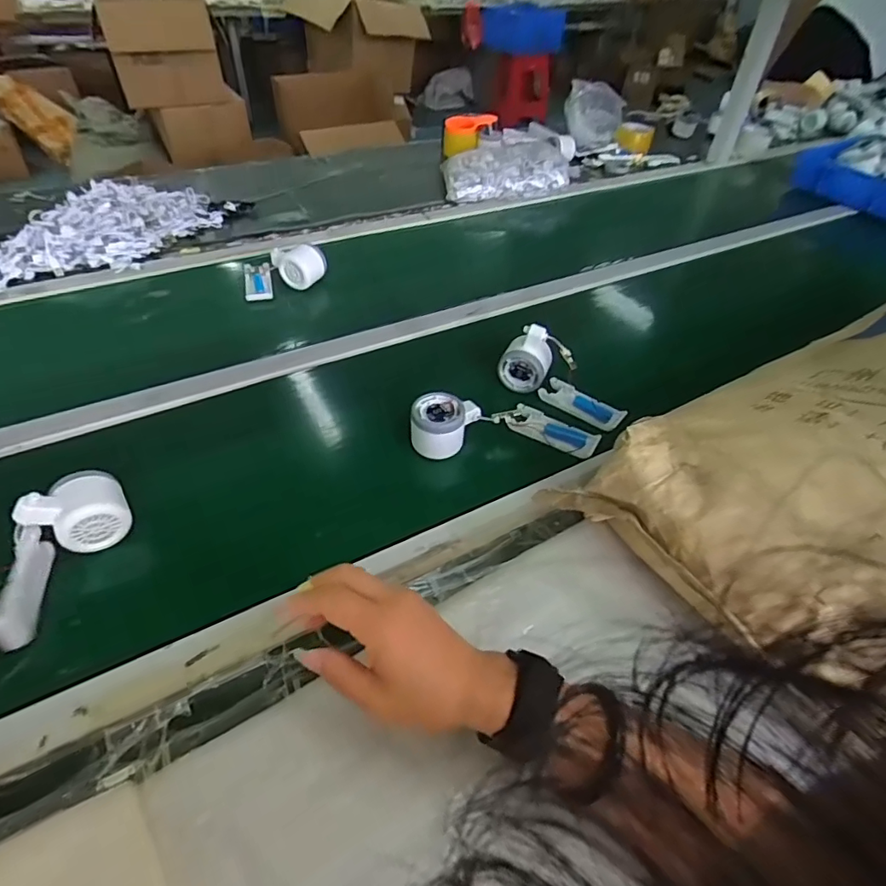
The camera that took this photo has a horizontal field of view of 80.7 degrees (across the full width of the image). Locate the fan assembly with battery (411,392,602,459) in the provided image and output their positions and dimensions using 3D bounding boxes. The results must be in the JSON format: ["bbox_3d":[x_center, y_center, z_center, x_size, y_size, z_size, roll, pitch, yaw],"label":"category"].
[{"bbox_3d":[0.070,-0.016,0.599,0.211,0.069,0.076,-3,47,-7],"label":"fan assembly with battery"}]

